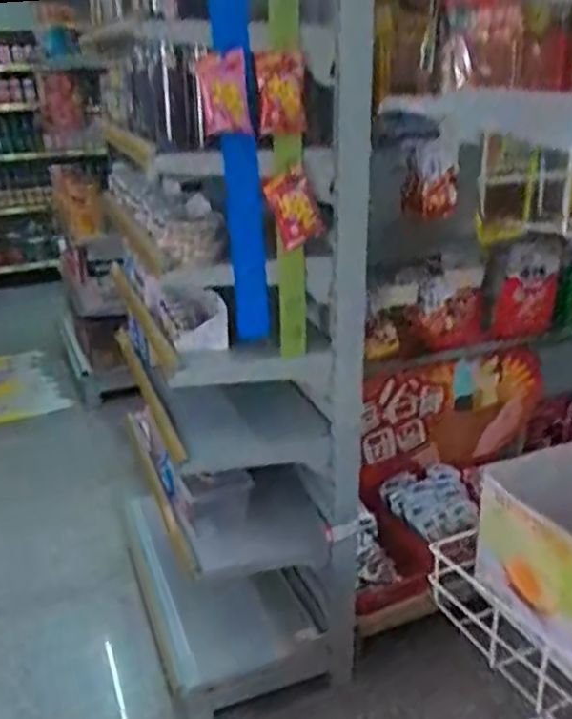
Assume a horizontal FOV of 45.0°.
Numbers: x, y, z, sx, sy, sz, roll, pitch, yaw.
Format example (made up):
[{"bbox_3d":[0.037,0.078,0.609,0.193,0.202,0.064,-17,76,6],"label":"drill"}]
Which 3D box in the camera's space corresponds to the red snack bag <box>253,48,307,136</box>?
[{"bbox_3d":[-0.005,-0.426,1.111,0.084,0.137,0.013,-24,37,-27],"label":"red snack bag"}]

